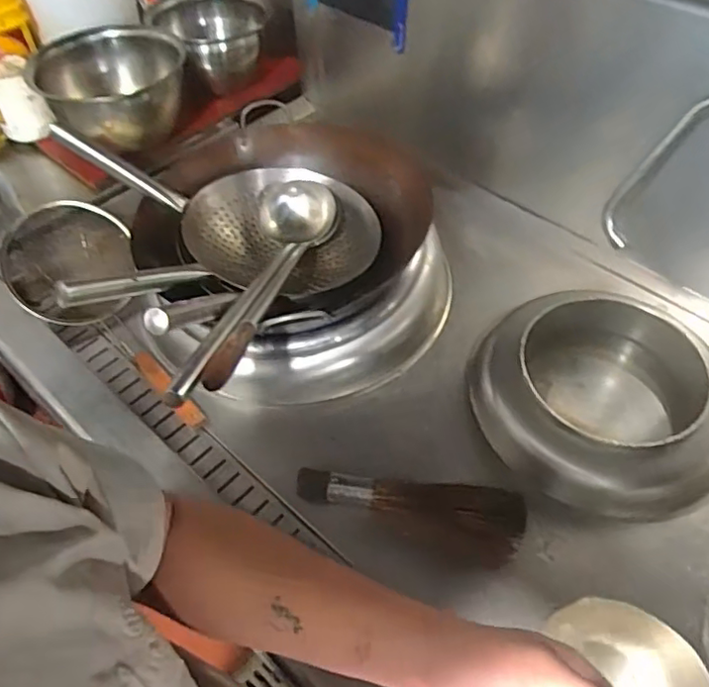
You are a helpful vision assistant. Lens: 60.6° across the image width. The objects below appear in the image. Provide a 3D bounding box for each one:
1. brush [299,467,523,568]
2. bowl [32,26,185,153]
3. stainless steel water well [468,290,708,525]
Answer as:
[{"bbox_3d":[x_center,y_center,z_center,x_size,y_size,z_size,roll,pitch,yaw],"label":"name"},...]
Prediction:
[{"bbox_3d":[0.072,0.212,0.808,0.289,0.095,0.076,16,52,13],"label":"brush"},{"bbox_3d":[-0.501,-0.543,1.274,0.281,0.131,0.317,-5,50,-4],"label":"bowl"},{"bbox_3d":[0.358,0.093,0.904,0.366,0.120,0.328,33,57,25],"label":"stainless steel water well"}]

